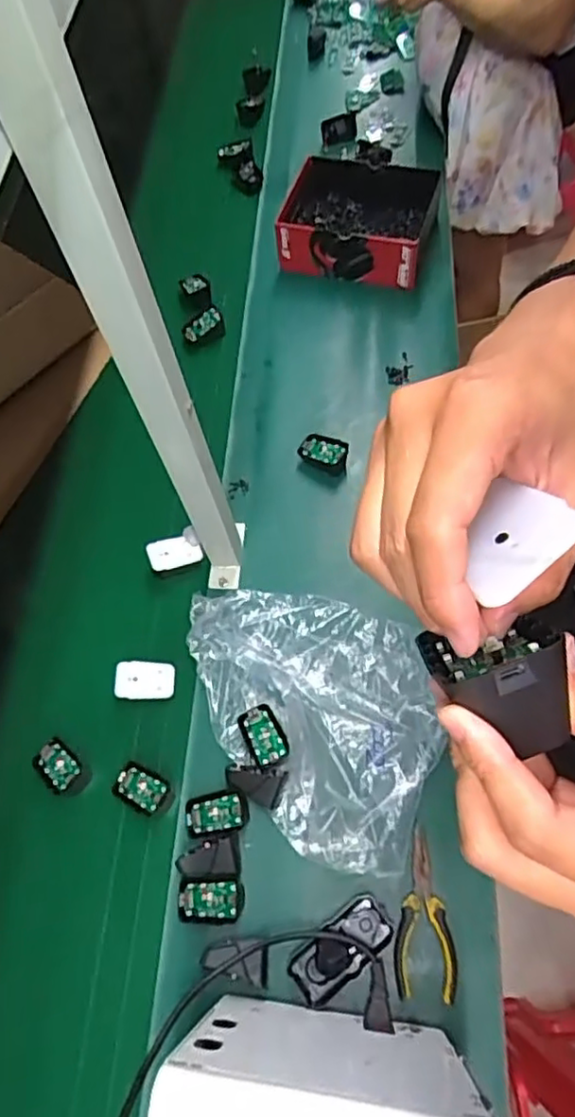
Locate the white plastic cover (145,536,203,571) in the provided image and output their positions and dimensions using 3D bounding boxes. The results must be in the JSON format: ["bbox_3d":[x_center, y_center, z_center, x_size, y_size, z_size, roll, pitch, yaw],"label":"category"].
[{"bbox_3d":[-0.150,-0.008,0.840,0.068,0.007,0.040,-12,80,-10],"label":"white plastic cover"}]

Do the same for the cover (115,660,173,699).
[{"bbox_3d":[-0.172,0.147,0.764,0.070,0.005,0.045,4,73,-15],"label":"cover"}]

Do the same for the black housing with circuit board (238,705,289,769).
[{"bbox_3d":[-0.028,0.201,0.724,0.042,0.021,0.069,-26,63,-8],"label":"black housing with circuit board"}]

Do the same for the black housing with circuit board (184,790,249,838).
[{"bbox_3d":[-0.080,0.279,0.692,0.075,0.010,0.042,-18,65,16],"label":"black housing with circuit board"}]

